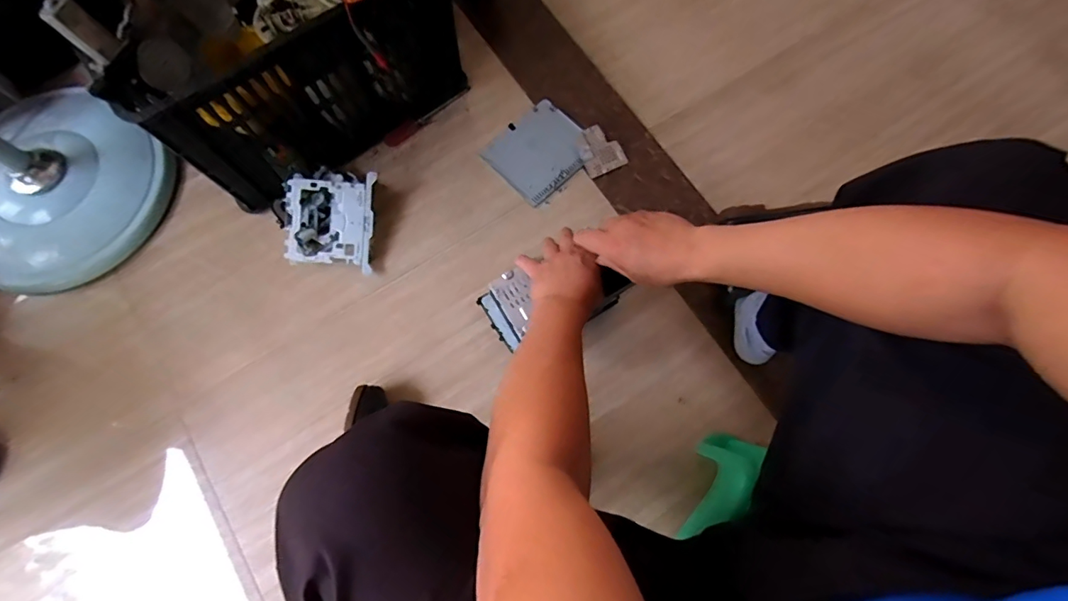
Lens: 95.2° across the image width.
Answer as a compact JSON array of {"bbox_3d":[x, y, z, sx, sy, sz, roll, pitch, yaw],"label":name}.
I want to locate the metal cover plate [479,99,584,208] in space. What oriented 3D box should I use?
[{"bbox_3d":[0.011,-0.279,0.907,0.169,0.011,0.154,-43,80,-10],"label":"metal cover plate"}]

